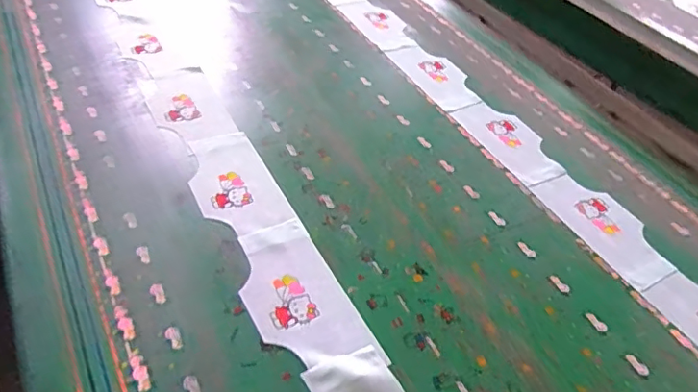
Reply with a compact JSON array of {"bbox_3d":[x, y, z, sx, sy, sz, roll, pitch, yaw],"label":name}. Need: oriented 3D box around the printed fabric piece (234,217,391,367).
[{"bbox_3d":[-0.078,0.140,0.791,0.138,0.010,0.260,-18,48,-25],"label":"printed fabric piece"}]

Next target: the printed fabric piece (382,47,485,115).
[{"bbox_3d":[0.195,-0.284,1.286,0.132,0.012,0.276,-20,52,-25],"label":"printed fabric piece"}]

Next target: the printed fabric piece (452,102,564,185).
[{"bbox_3d":[0.329,-0.114,1.130,0.135,0.006,0.247,-20,53,-27],"label":"printed fabric piece"}]

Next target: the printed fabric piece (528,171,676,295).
[{"bbox_3d":[0.453,0.050,0.977,0.134,0.008,0.260,-17,48,-24],"label":"printed fabric piece"}]

